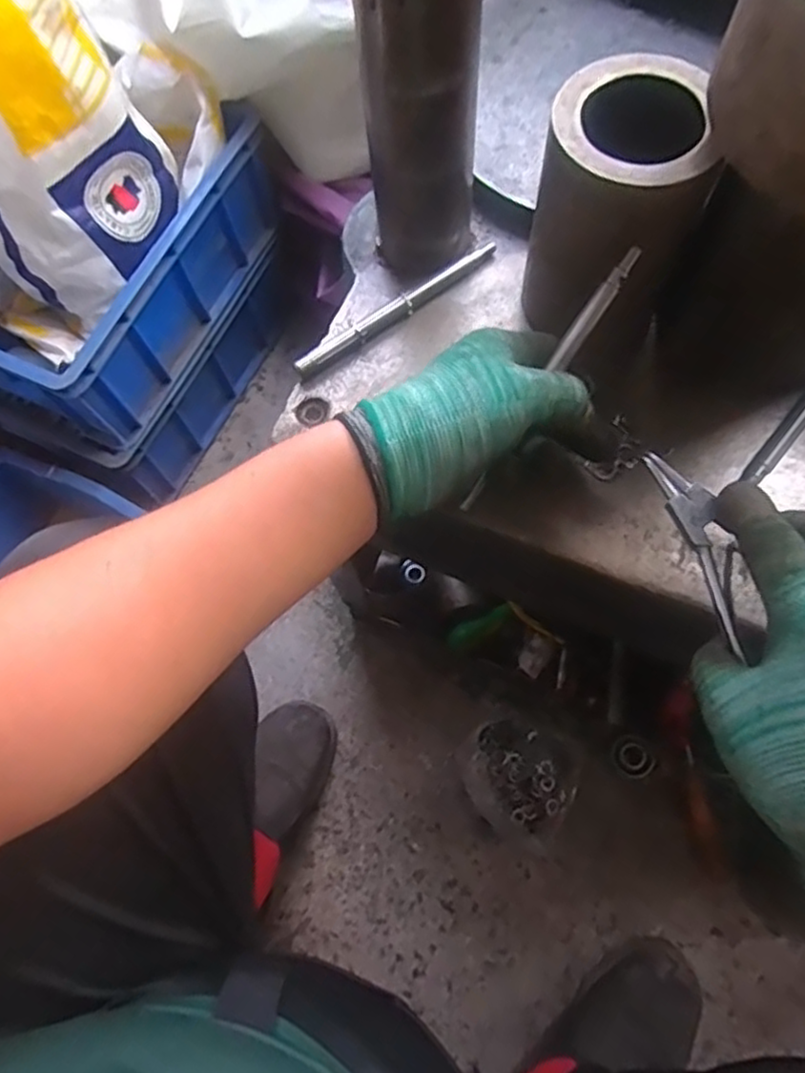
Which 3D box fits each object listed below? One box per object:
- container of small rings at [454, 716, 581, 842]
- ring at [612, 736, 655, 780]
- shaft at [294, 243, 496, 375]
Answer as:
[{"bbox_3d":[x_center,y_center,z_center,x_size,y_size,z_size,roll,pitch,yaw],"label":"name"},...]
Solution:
[{"bbox_3d":[0.124,0.257,0.728,0.120,0.070,0.113,-1,70,2],"label":"container of small rings"},{"bbox_3d":[0.259,0.248,0.750,0.043,0.006,0.043,-1,70,2],"label":"ring"},{"bbox_3d":[-0.002,-0.156,0.451,0.163,0.009,0.012,-34,72,-9],"label":"shaft"}]

